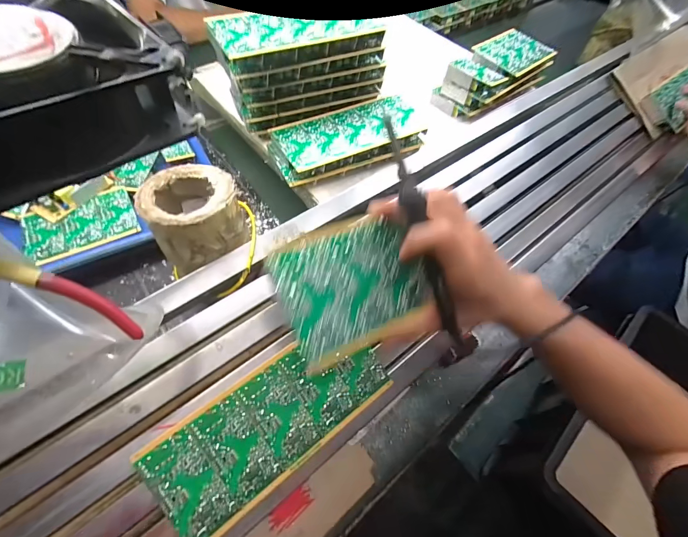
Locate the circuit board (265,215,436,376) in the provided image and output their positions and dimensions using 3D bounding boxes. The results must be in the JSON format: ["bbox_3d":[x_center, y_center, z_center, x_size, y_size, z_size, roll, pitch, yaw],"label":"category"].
[{"bbox_3d":[0.009,0.009,0.264,0.123,0.004,0.095,-24,88,-24],"label":"circuit board"}]

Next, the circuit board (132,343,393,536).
[{"bbox_3d":[-0.060,0.136,0.301,0.212,0.004,0.094,-33,91,-22],"label":"circuit board"}]

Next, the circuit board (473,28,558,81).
[{"bbox_3d":[0.288,-0.371,0.561,0.131,0.011,0.098,-34,67,-22],"label":"circuit board"}]

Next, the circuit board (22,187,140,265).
[{"bbox_3d":[-0.354,-0.059,0.440,0.130,0.008,0.087,-29,65,-20],"label":"circuit board"}]

